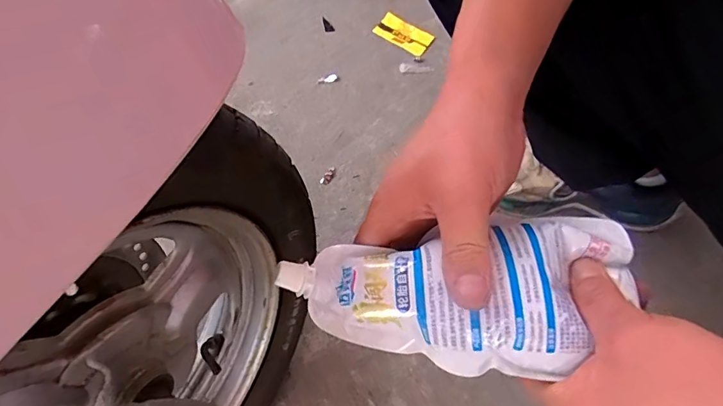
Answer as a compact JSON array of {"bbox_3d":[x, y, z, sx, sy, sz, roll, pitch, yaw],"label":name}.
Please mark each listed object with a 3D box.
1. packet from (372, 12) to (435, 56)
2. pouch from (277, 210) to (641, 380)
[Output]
[{"bbox_3d":[0.068,-0.274,0.752,0.091,0.010,0.049,32,63,13],"label":"packet"},{"bbox_3d":[0.055,0.047,0.244,0.185,0.027,0.080,-6,58,-1],"label":"pouch"}]

